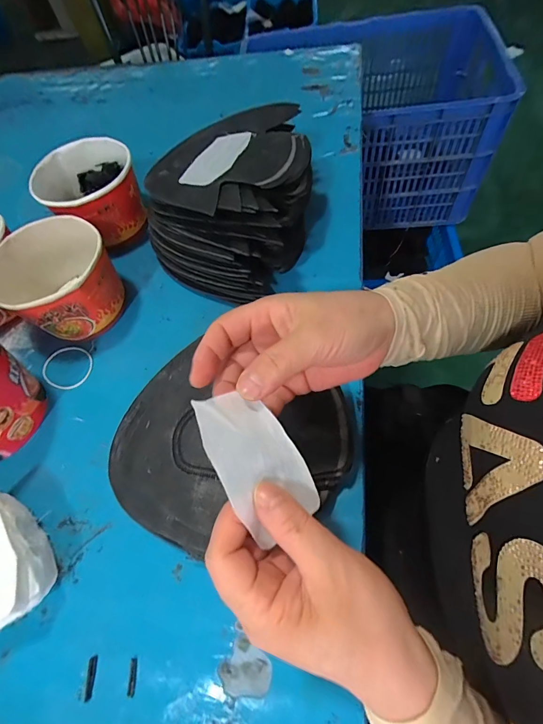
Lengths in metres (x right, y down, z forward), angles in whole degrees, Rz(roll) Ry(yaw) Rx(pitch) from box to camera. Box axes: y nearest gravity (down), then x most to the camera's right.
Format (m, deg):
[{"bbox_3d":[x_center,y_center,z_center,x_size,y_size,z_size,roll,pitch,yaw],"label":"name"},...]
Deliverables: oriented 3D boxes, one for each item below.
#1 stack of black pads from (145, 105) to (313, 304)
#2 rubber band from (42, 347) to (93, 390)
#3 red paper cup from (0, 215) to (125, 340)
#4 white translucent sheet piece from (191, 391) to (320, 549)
[{"bbox_3d":[-0.044,-0.190,0.407,0.177,0.104,0.218,16,65,15],"label":"stack of black pads"},{"bbox_3d":[-0.223,0.005,0.388,0.059,0.004,0.049,15,64,14],"label":"rubber band"},{"bbox_3d":[-0.224,-0.081,0.381,0.109,0.083,0.107,-3,61,5],"label":"red paper cup"},{"bbox_3d":[-0.011,0.054,0.204,0.049,0.011,0.083,-22,75,-38],"label":"white translucent sheet piece"}]

